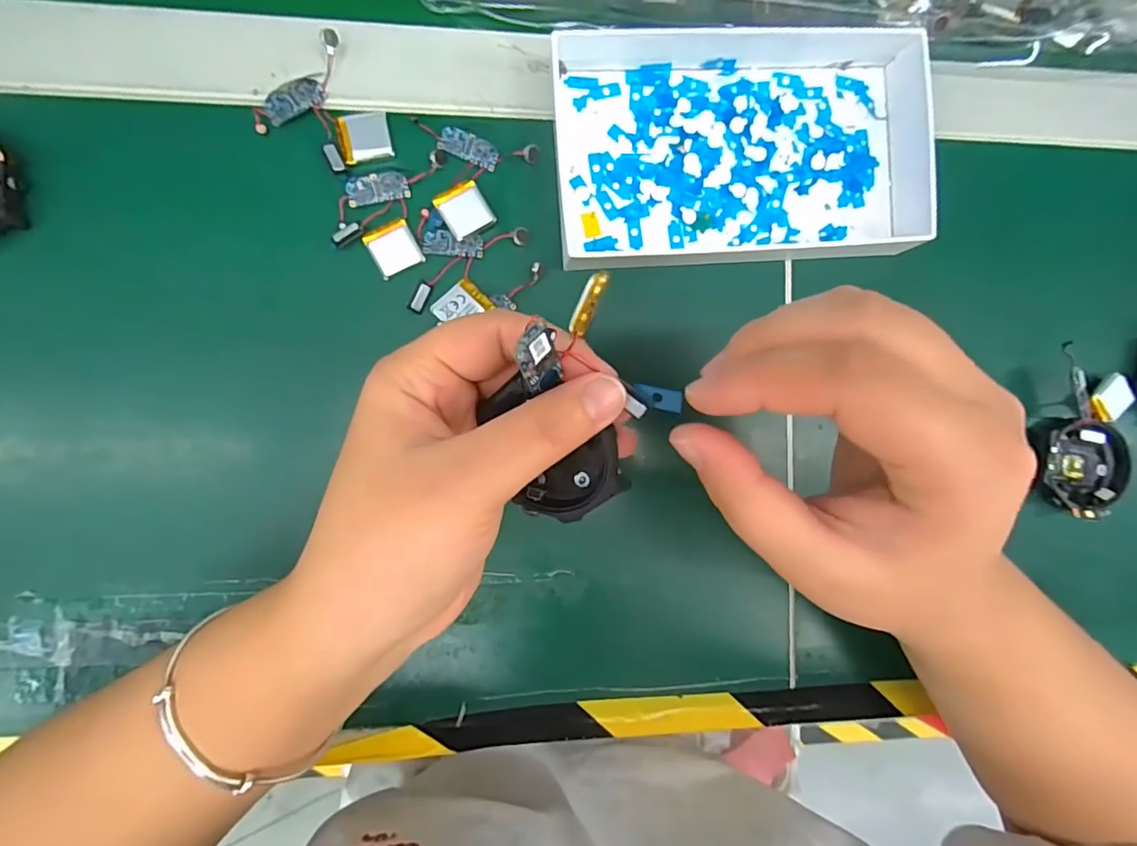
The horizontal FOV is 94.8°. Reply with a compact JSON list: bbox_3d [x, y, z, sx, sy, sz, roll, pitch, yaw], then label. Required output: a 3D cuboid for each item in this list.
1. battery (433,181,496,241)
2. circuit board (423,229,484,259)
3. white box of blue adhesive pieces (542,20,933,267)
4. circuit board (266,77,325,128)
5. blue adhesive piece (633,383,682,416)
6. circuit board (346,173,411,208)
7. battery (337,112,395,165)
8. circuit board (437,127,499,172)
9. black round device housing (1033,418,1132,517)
[{"bbox_3d":[-0.048,-0.100,0.246,0.022,0.006,0.022,-32,93,-5],"label":"battery"},{"bbox_3d":[-0.054,-0.085,0.246,0.027,0.004,0.012,3,90,-6],"label":"circuit board"},{"bbox_3d":[0.086,-0.134,0.245,0.178,0.025,0.107,-4,90,-6],"label":"white box of blue adhesive pieces"},{"bbox_3d":[-0.125,-0.148,0.237,0.027,0.004,0.013,-33,93,-5],"label":"circuit board"},{"bbox_3d":[0.027,-0.007,0.158,0.015,0.004,0.007,10,102,5],"label":"blue adhesive piece"},{"bbox_3d":[-0.089,-0.109,0.243,0.028,0.004,0.012,-12,91,-5],"label":"circuit board"},{"bbox_3d":[-0.094,-0.133,0.241,0.022,0.004,0.021,-13,91,-5],"label":"battery"},{"bbox_3d":[-0.047,-0.131,0.247,0.028,0.004,0.013,20,88,-5],"label":"circuit board"},{"bbox_3d":[0.270,0.023,0.274,0.048,0.016,0.048,0,90,-6],"label":"black round device housing"}]

